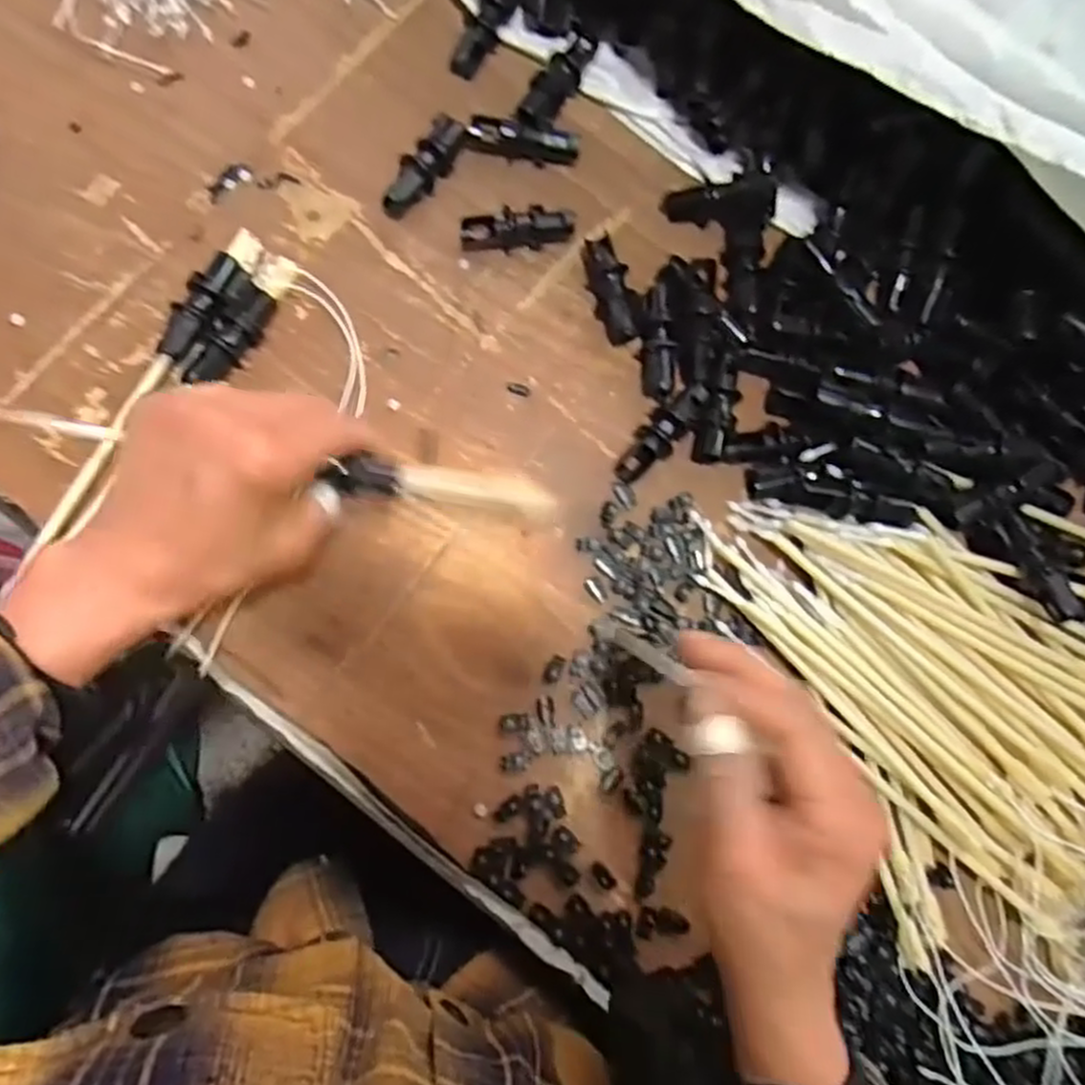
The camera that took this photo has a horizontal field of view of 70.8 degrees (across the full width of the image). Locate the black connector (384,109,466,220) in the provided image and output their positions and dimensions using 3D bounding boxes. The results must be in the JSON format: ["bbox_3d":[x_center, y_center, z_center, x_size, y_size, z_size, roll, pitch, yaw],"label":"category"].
[{"bbox_3d":[-0.070,-0.223,0.453,0.020,0.017,0.066,34,79,-1],"label":"black connector"}]

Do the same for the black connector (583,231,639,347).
[{"bbox_3d":[0.041,-0.154,0.460,0.023,0.020,0.065,-13,83,-9],"label":"black connector"}]

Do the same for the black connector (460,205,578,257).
[{"bbox_3d":[-0.014,-0.187,0.456,0.067,0.021,0.018,-6,82,-8],"label":"black connector"}]

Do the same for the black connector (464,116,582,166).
[{"bbox_3d":[-0.012,-0.241,0.458,0.068,0.017,0.015,8,80,-6],"label":"black connector"}]

